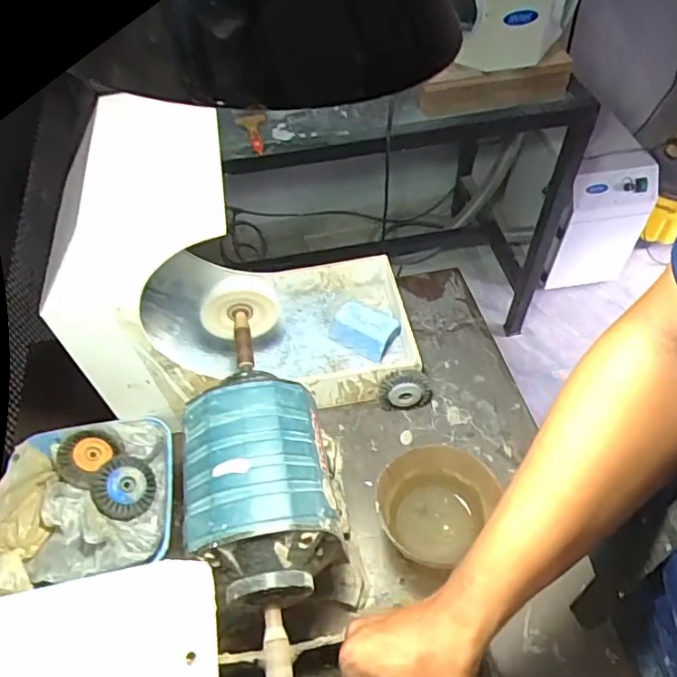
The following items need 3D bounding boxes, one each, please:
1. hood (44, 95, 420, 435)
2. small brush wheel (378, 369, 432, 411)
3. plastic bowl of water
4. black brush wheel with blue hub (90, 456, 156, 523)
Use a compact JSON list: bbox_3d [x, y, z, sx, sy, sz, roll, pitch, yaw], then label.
[{"bbox_3d":[-0.092,-0.082,0.613,0.363,0.350,0.206,-8,53,-4],"label":"hood"},{"bbox_3d":[0.083,0.065,0.678,0.065,0.058,0.024,-4,53,-1],"label":"small brush wheel"},{"bbox_3d":[0.098,0.172,0.578,0.100,0.074,0.109,-1,53,1],"label":"plastic bowl of water"},{"bbox_3d":[-0.227,0.160,0.588,0.063,0.013,0.063,8,66,-18],"label":"black brush wheel with blue hub"}]

